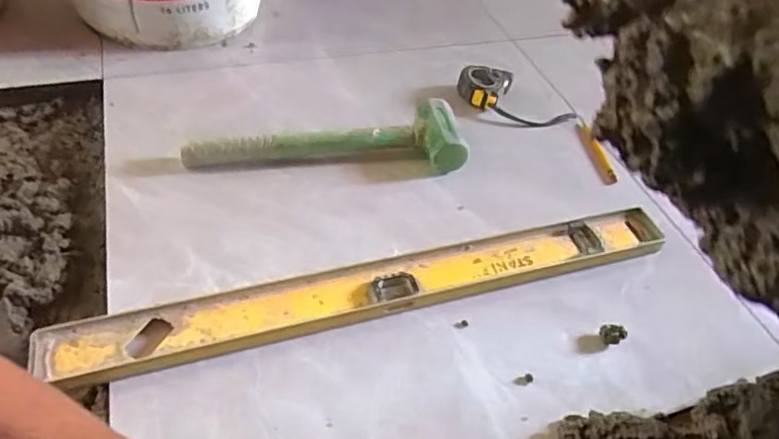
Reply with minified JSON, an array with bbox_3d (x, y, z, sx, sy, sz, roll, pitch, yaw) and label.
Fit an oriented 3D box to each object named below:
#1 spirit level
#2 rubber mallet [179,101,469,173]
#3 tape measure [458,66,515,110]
[{"bbox_3d":[-0.001,0.063,0.546,0.591,0.020,0.056,-11,47,-16],"label":"spirit level"},{"bbox_3d":[-0.072,-0.092,0.667,0.321,0.051,0.088,-2,46,-9],"label":"rubber mallet"},{"bbox_3d":[0.128,-0.177,0.777,0.070,0.038,0.061,11,45,5],"label":"tape measure"}]

